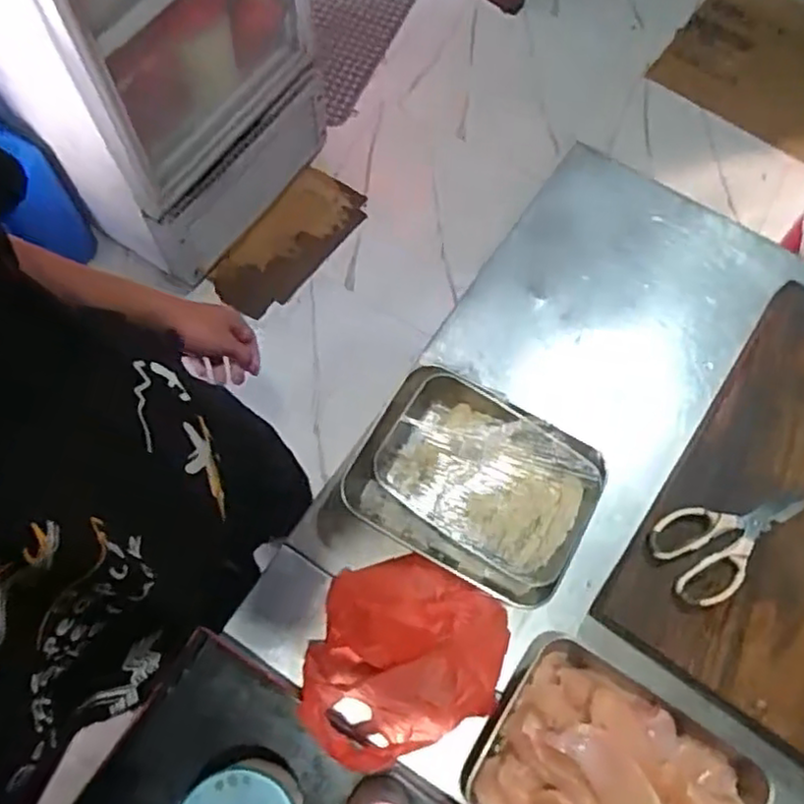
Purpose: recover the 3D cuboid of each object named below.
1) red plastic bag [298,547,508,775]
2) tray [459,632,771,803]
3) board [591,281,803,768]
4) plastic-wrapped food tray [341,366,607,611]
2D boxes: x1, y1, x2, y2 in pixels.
[{"bbox_3d":[-0.009,0.236,0.656,0.158,0.155,0.196,39,72,11],"label":"red plastic bag"},{"bbox_3d":[0.210,0.376,0.665,0.254,0.054,0.201,33,71,10],"label":"tray"},{"bbox_3d":[0.471,0.120,0.781,0.302,0.054,0.499,36,72,10],"label":"board"},{"bbox_3d":[0.078,0.091,0.762,0.255,0.079,0.192,28,70,8],"label":"plastic-wrapped food tray"}]

